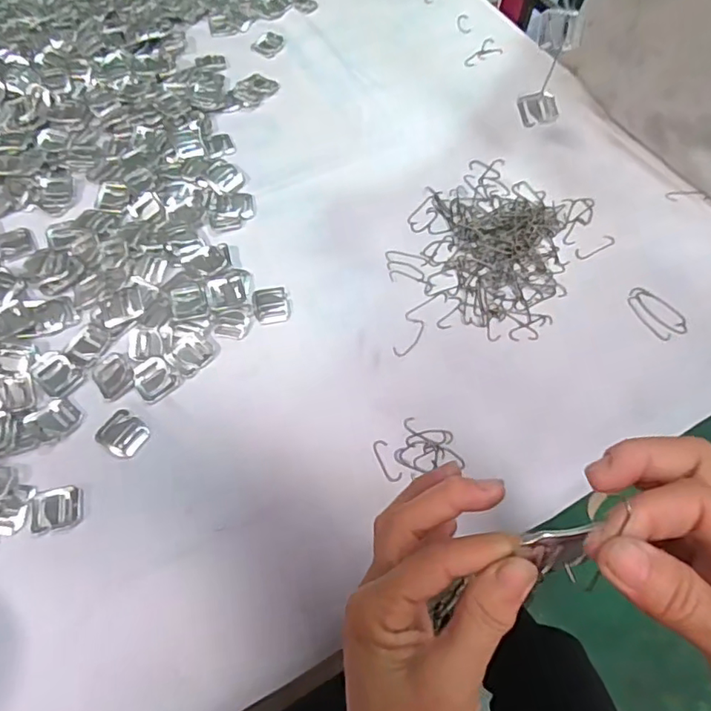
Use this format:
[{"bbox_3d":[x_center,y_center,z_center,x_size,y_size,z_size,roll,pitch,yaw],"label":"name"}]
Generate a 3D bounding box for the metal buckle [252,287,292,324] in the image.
[{"bbox_3d":[-0.072,-0.044,0.465,0.032,0.004,0.035,-11,62,-7],"label":"metal buckle"}]

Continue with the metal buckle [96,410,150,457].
[{"bbox_3d":[-0.175,0.058,0.407,0.034,0.004,0.030,29,65,15],"label":"metal buckle"}]

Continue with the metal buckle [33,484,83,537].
[{"bbox_3d":[-0.211,0.108,0.378,0.034,0.009,0.029,-11,62,-6],"label":"metal buckle"}]

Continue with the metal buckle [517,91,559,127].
[{"bbox_3d":[0.166,-0.226,0.493,0.034,0.028,0.004,2,35,40],"label":"metal buckle"}]

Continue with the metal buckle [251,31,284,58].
[{"bbox_3d":[-0.103,-0.369,0.639,0.032,0.005,0.038,27,64,14],"label":"metal buckle"}]

